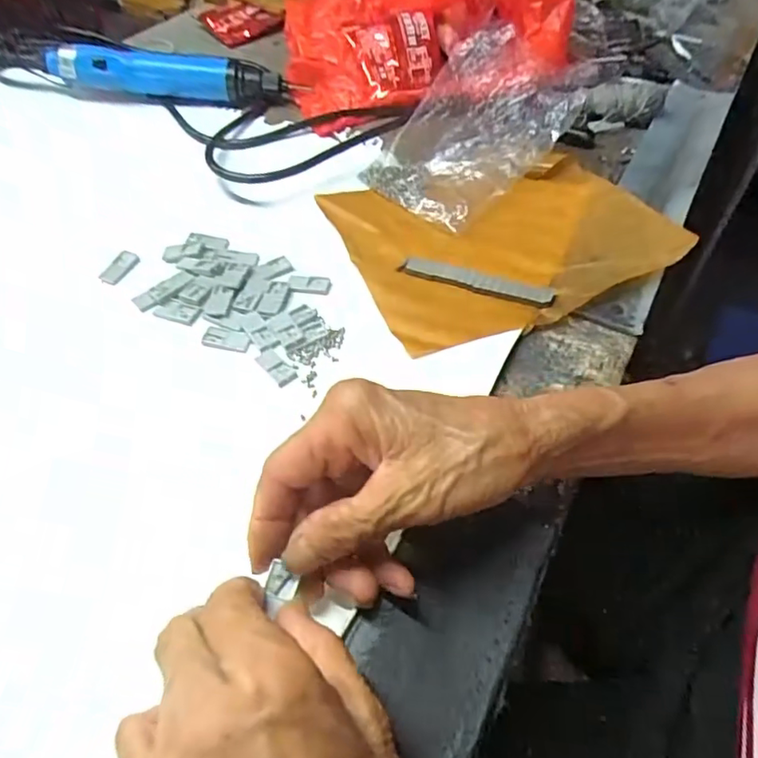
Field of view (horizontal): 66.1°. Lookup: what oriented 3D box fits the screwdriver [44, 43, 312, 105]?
[{"bbox_3d":[-0.182,-0.274,0.529,0.223,0.046,0.039,4,50,6],"label":"screwdriver"}]

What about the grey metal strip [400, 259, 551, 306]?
[{"bbox_3d":[0.061,-0.062,0.368,0.097,0.006,0.015,15,52,15],"label":"grey metal strip"}]

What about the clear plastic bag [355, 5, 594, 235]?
[{"bbox_3d":[0.068,-0.194,0.426,0.148,0.077,0.106,-36,58,-25],"label":"clear plastic bag"}]

